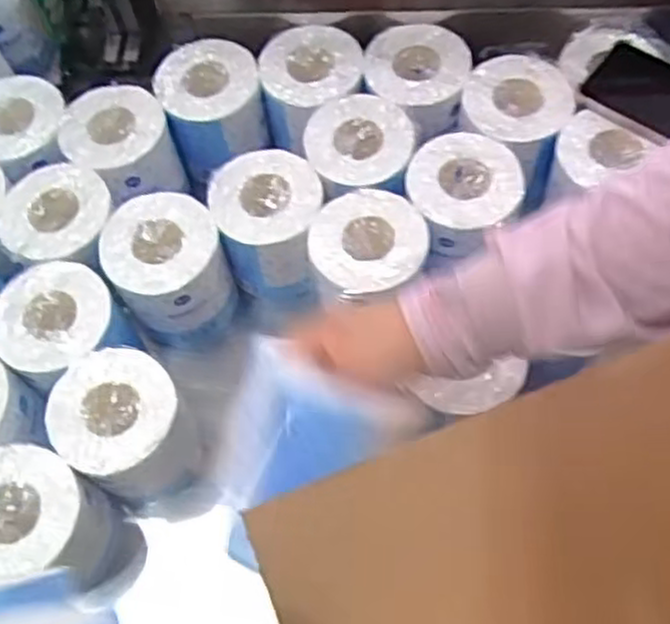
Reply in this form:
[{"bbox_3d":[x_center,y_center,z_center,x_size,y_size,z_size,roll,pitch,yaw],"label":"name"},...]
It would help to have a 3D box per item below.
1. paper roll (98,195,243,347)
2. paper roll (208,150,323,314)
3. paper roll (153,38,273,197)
[{"bbox_3d":[-0.144,-0.034,0.694,0.095,0.118,0.096,-2,63,3],"label":"paper roll"},{"bbox_3d":[-0.057,-0.071,0.716,0.091,0.126,0.089,-2,63,3],"label":"paper roll"},{"bbox_3d":[-0.117,-0.198,0.773,0.101,0.103,0.099,-11,63,-2],"label":"paper roll"}]

